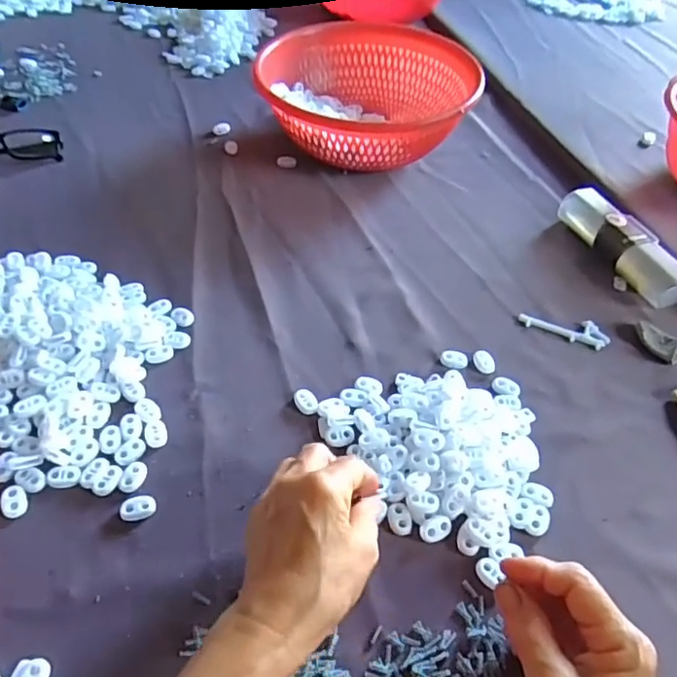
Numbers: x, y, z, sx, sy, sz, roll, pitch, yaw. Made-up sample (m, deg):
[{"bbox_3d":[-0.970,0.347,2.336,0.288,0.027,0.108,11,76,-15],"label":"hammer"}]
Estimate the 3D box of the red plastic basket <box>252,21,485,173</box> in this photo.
[{"bbox_3d":[0.028,-0.285,0.694,0.248,0.097,0.227,-6,48,-9],"label":"red plastic basket"}]

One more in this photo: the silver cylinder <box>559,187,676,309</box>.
[{"bbox_3d":[0.289,-0.098,0.585,0.047,0.036,0.162,-17,51,-18],"label":"silver cylinder"}]

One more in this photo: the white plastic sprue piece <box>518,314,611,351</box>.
[{"bbox_3d":[0.205,-0.011,0.521,0.078,0.005,0.027,18,49,12],"label":"white plastic sprue piece"}]

